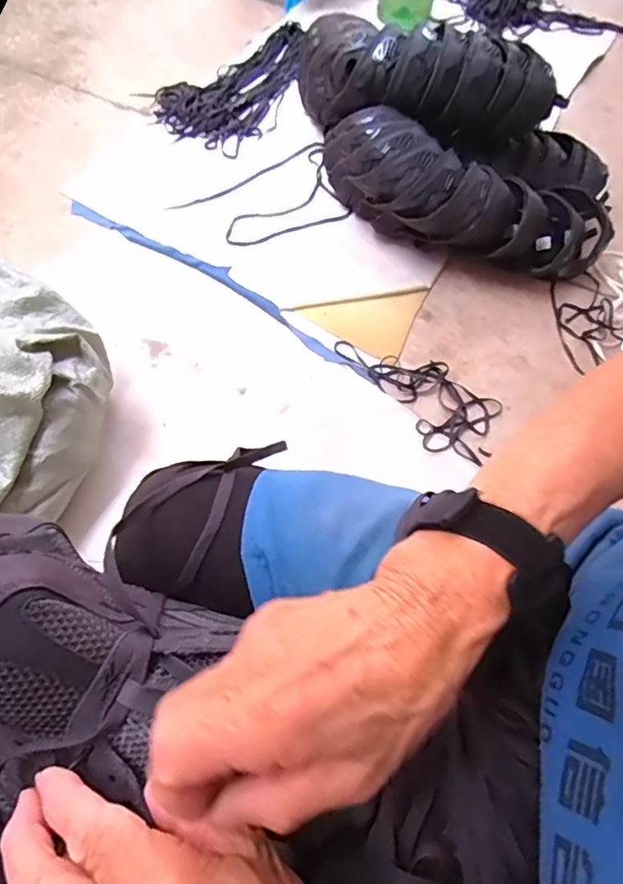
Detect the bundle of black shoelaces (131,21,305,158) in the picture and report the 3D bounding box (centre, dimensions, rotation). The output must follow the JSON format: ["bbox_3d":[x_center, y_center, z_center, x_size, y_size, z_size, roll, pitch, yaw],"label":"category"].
[{"bbox_3d":[-0.188,-0.926,1.401,0.318,0.028,0.596,22,60,9],"label":"bundle of black shoelaces"}]

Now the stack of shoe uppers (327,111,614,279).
[{"bbox_3d":[0.296,-0.465,1.091,0.600,0.191,0.213,21,61,3],"label":"stack of shoe uppers"}]

